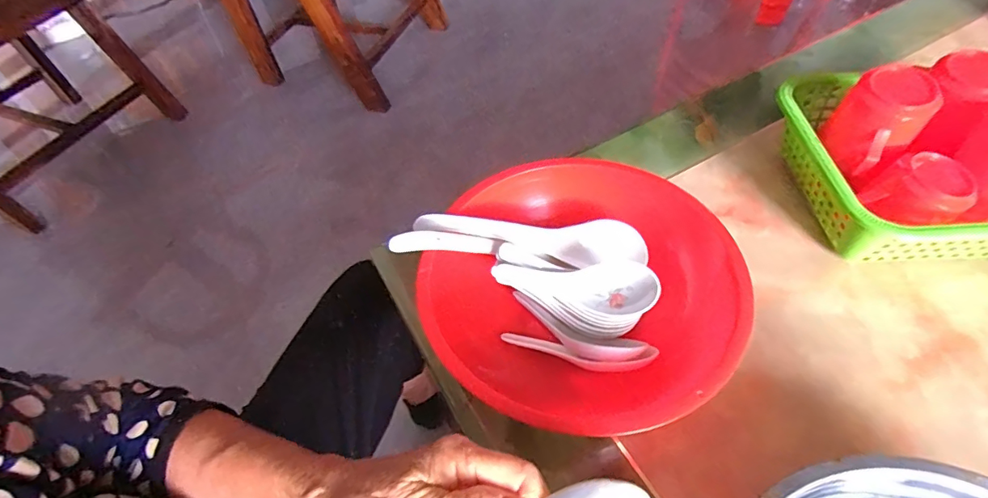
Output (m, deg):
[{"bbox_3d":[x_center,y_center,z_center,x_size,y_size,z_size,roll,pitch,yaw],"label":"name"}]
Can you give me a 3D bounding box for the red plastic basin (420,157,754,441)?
[{"bbox_3d":[0.068,0.035,0.401,0.240,0.079,0.246,-2,52,3],"label":"red plastic basin"}]

